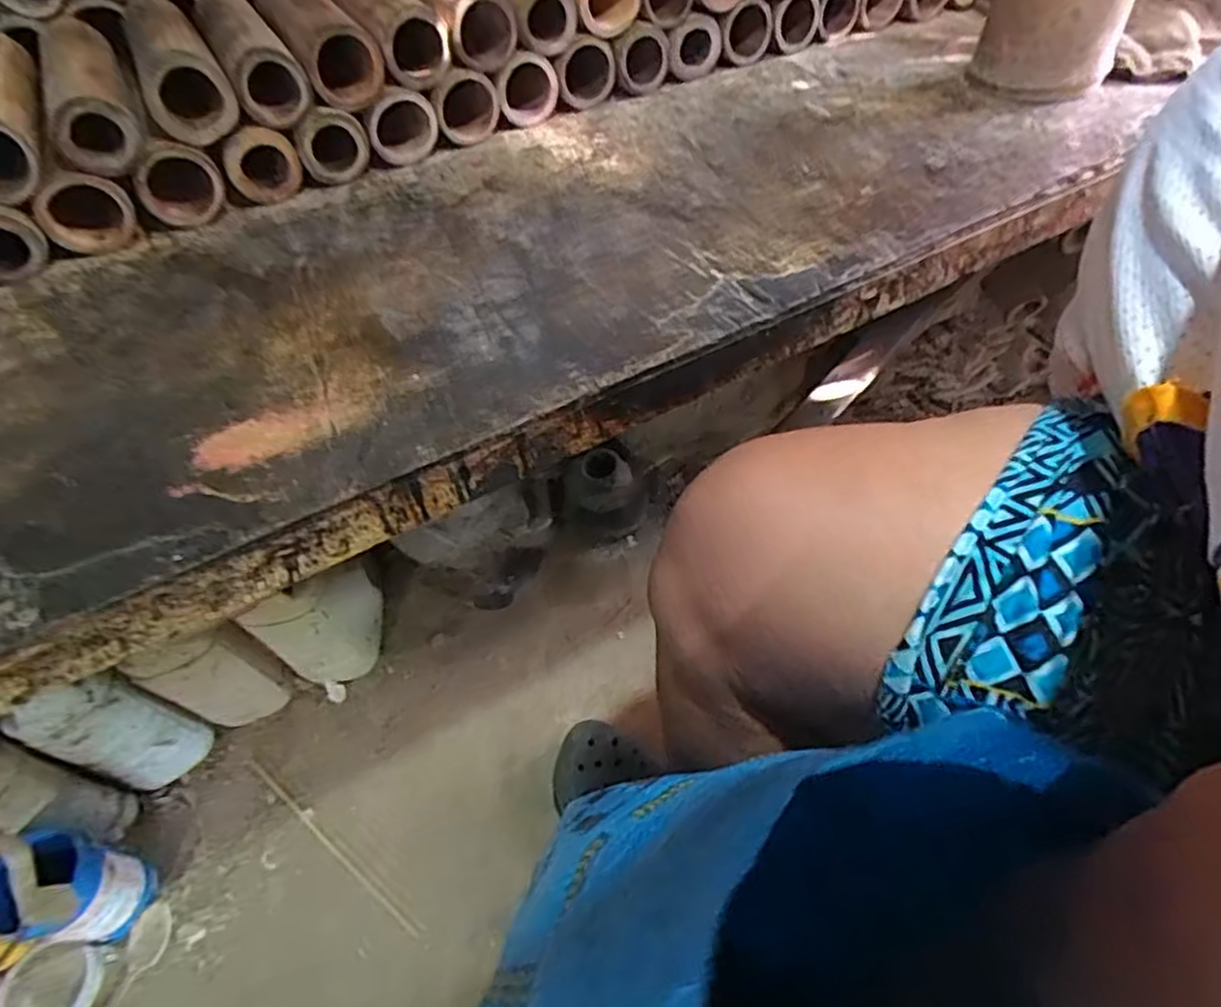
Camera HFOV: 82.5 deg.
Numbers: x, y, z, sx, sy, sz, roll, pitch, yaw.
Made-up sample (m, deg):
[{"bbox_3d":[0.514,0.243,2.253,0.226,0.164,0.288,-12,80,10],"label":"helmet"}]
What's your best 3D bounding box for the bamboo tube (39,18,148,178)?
[{"bbox_3d":[-0.377,-0.302,0.507,0.053,0.047,0.173,-25,55,-15],"label":"bamboo tube"}]

